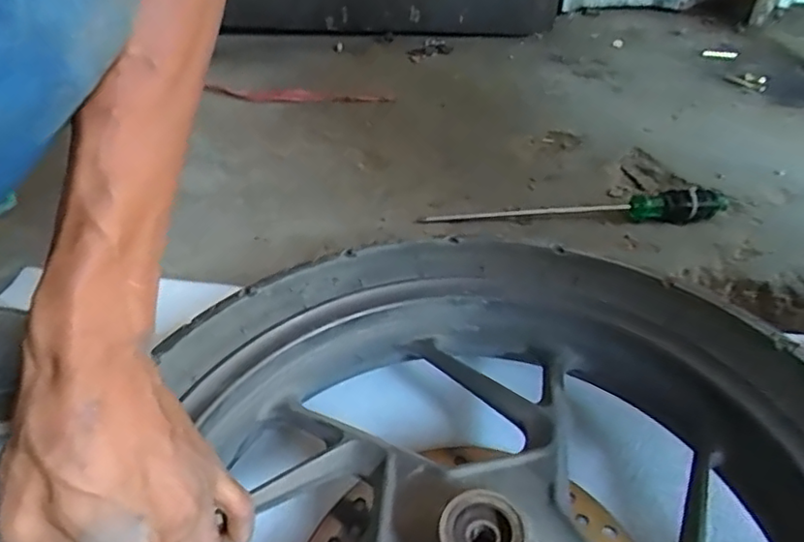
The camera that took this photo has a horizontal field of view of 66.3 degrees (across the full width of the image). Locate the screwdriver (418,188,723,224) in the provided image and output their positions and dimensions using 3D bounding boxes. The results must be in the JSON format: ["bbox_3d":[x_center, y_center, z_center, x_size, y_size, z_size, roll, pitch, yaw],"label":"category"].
[{"bbox_3d":[0.196,-0.074,0.687,0.337,0.039,0.031,1,39,-1],"label":"screwdriver"}]

